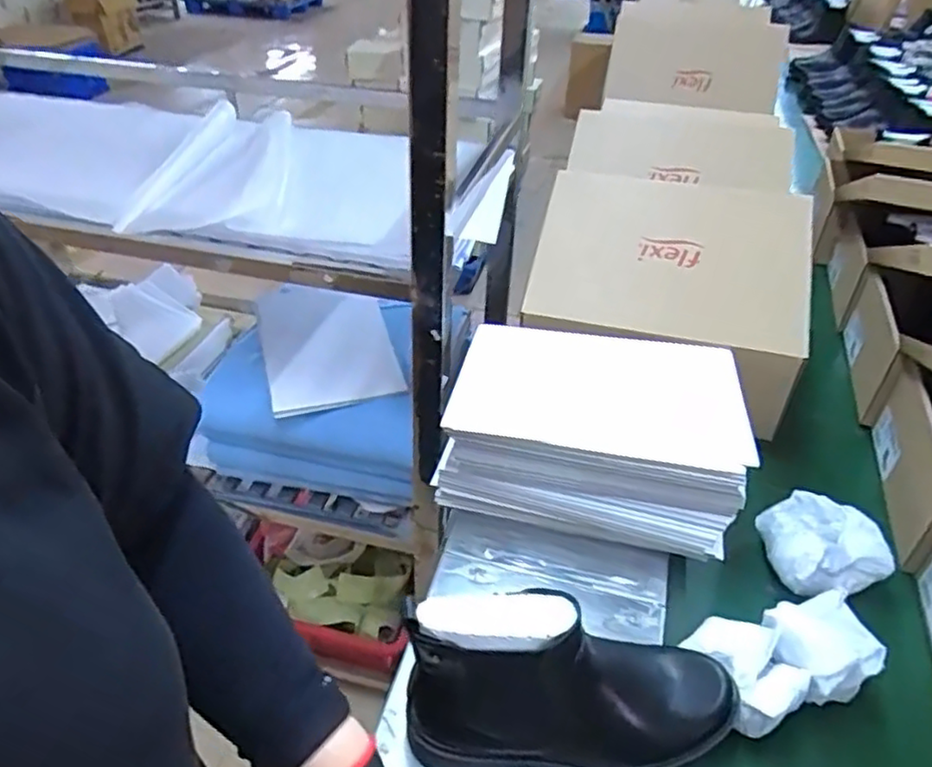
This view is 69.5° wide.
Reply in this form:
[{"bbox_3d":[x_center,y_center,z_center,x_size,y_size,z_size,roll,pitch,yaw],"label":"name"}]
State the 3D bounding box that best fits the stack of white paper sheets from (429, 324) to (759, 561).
[{"bbox_3d":[0.144,0.062,0.787,0.339,0.141,0.227,12,39,12],"label":"stack of white paper sheets"}]

